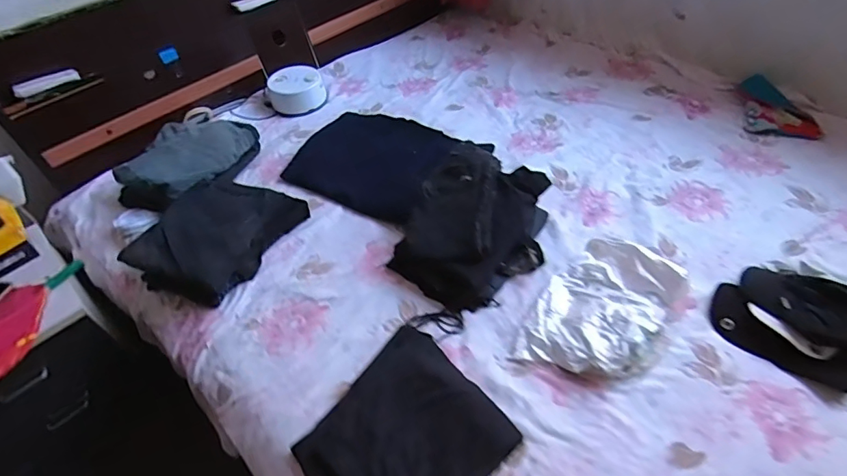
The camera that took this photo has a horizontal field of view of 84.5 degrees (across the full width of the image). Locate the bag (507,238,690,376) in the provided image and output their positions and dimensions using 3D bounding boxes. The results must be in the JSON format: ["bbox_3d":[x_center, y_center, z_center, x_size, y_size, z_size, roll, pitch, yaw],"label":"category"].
[{"bbox_3d":[0.378,0.155,0.986,0.257,0.070,0.360,27,54,26],"label":"bag"}]

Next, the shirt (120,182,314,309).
[{"bbox_3d":[-0.544,-0.014,1.212,0.320,0.100,0.340,16,50,18],"label":"shirt"}]

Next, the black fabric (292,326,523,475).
[{"bbox_3d":[-0.045,0.348,0.846,0.332,0.059,0.316,-33,53,-24],"label":"black fabric"}]

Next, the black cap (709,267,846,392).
[{"bbox_3d":[0.777,0.158,0.968,0.285,0.061,0.251,28,55,26],"label":"black cap"}]

